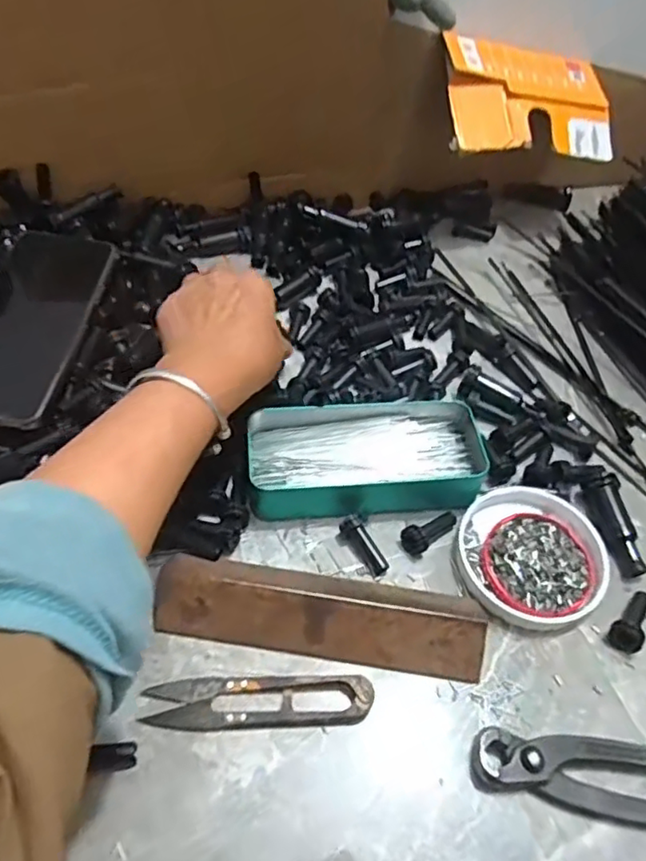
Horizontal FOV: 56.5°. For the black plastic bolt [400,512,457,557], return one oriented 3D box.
[{"bbox_3d":[0.068,0.062,0.380,0.039,0.017,0.018,-33,61,-25],"label":"black plastic bolt"}]

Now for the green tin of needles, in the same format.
[{"bbox_3d":[0.032,0.016,0.398,0.158,0.030,0.070,-2,52,-5],"label":"green tin of needles"}]

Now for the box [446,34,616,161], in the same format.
[{"bbox_3d":[0.188,-0.301,0.542,0.159,0.015,0.106,-5,82,-19],"label":"box"}]

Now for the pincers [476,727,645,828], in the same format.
[{"bbox_3d":[0.178,0.180,0.296,0.200,0.016,0.037,7,52,2],"label":"pincers"}]

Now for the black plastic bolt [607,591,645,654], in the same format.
[{"bbox_3d":[0.181,0.109,0.347,0.017,0.020,0.040,37,58,22],"label":"black plastic bolt"}]

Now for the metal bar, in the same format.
[{"bbox_3d":[-0.001,0.099,0.337,0.181,0.028,0.047,8,52,2],"label":"metal bar"}]

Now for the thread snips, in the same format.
[{"bbox_3d":[-0.033,0.142,0.313,0.116,0.010,0.024,1,52,-3],"label":"thread snips"}]

